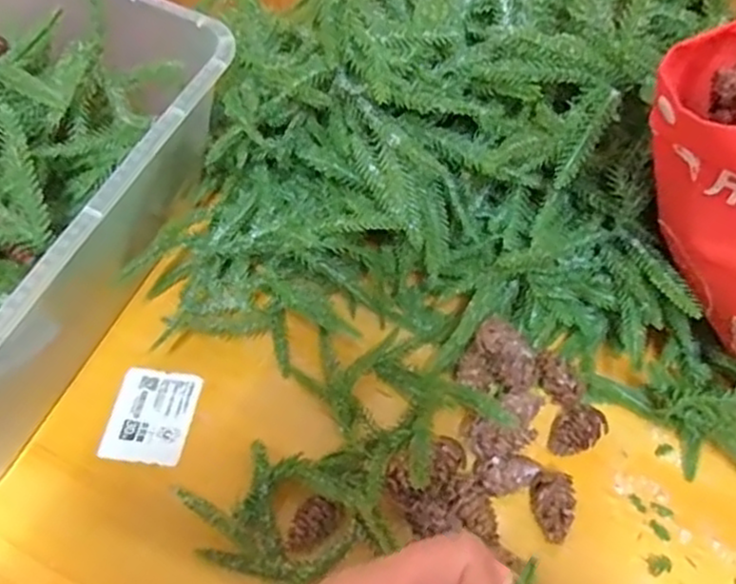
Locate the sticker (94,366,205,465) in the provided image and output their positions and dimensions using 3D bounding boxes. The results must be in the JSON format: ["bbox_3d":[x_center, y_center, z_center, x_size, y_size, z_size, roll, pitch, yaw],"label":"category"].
[{"bbox_3d":[-0.128,0.074,0.424,0.050,0.006,0.058,5,56,5],"label":"sticker"}]

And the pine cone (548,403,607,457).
[{"bbox_3d":[0.118,0.077,0.401,0.033,0.023,0.025,-40,63,-22],"label":"pine cone"}]

